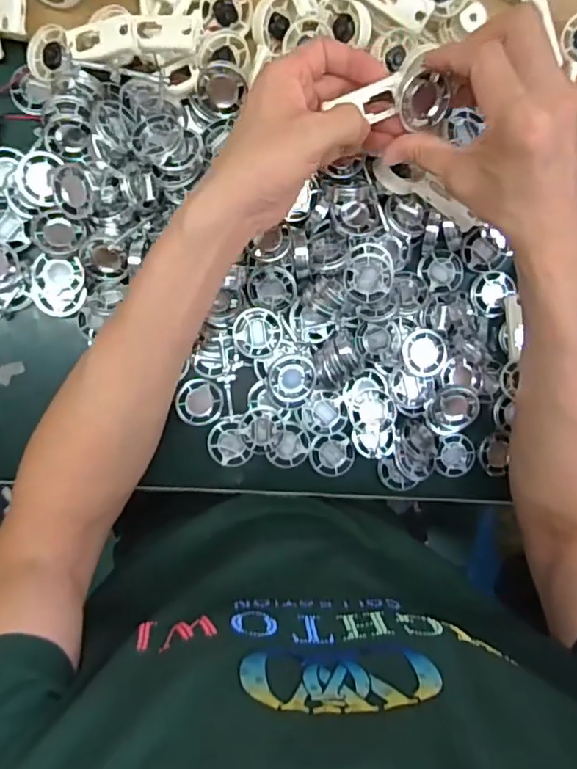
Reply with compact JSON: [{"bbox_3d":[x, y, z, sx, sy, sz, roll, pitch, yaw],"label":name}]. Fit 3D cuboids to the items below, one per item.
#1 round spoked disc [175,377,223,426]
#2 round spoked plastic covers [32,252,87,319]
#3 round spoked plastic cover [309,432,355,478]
[{"bbox_3d":[-0.074,0.015,0.479,0.036,0.006,0.038,0,93,-7],"label":"round spoked disc"},{"bbox_3d":[-0.184,-0.078,0.456,0.040,0.013,0.045,3,93,-7],"label":"round spoked plastic covers"},{"bbox_3d":[0.038,0.062,0.499,0.038,0.006,0.040,0,93,-7],"label":"round spoked plastic cover"}]

